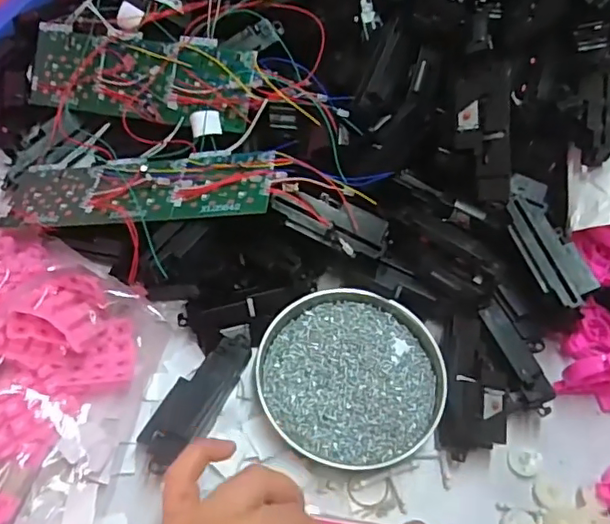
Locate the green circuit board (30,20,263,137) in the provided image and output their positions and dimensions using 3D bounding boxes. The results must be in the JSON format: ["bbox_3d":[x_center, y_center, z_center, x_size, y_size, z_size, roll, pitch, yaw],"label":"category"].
[{"bbox_3d":[-0.146,-0.162,0.497,0.218,0.010,0.072,12,93,16],"label":"green circuit board"}]

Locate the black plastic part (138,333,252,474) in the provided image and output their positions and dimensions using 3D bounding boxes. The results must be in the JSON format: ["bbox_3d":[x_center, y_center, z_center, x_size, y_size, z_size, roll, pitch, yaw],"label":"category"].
[{"bbox_3d":[-0.076,0.092,0.399,0.036,0.017,0.108,29,59,14],"label":"black plastic part"}]

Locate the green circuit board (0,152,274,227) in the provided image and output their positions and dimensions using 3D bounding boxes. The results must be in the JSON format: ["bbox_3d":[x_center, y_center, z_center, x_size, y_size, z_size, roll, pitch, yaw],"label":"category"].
[{"bbox_3d":[-0.133,-0.057,0.445,0.217,0.009,0.068,-2,52,11],"label":"green circuit board"}]

